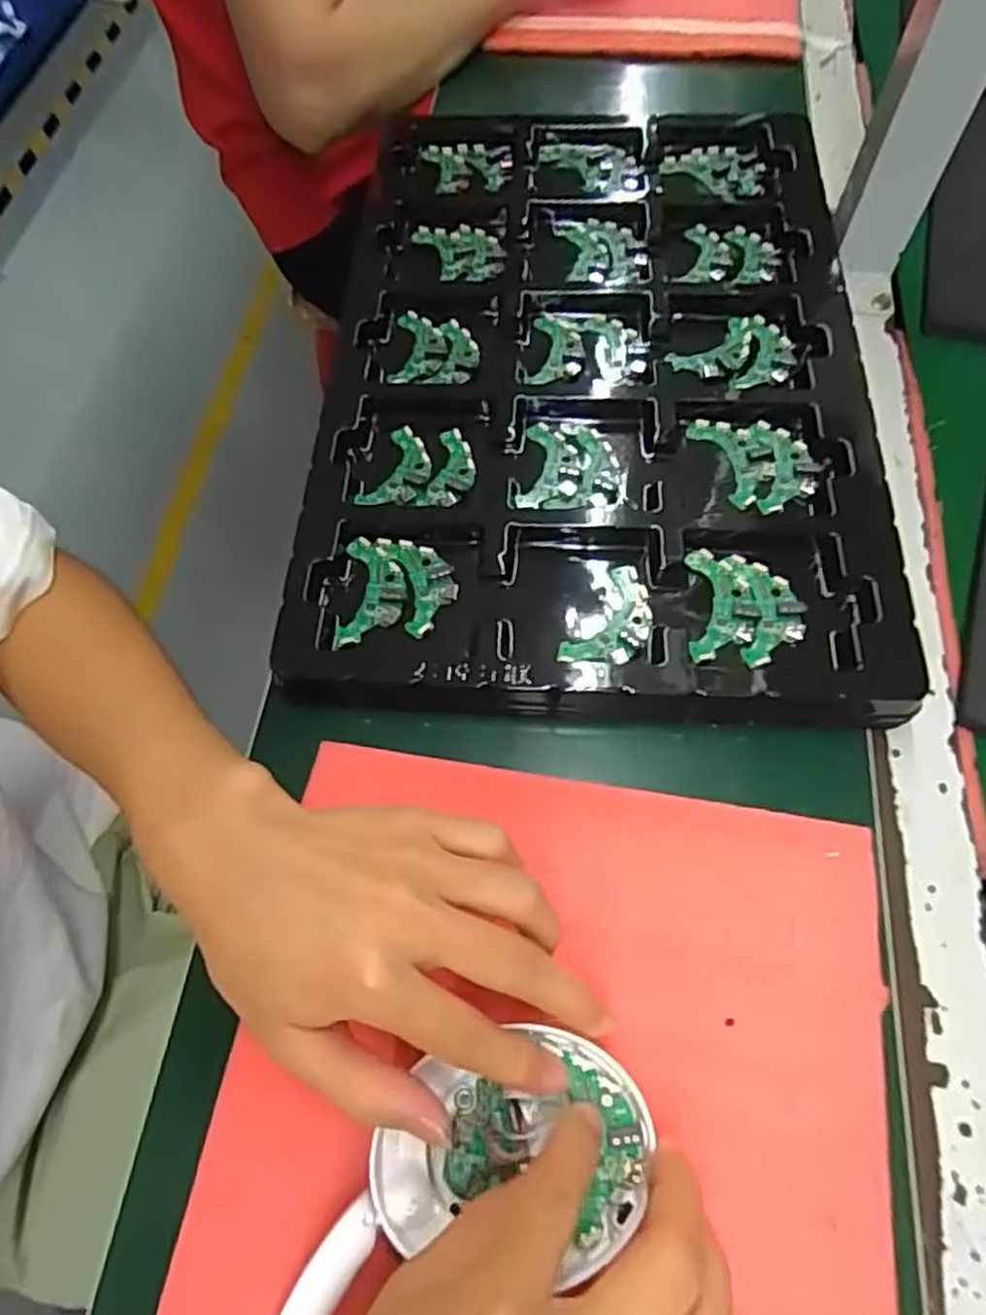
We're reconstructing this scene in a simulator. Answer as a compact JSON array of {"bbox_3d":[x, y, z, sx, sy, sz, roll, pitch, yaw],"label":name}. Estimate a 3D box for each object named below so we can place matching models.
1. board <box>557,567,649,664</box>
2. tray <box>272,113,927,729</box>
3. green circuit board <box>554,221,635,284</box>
[{"bbox_3d":[0.060,-0.017,0.366,0.032,0.005,0.060,32,69,17],"label":"board"},{"bbox_3d":[0.063,-0.175,0.445,0.296,0.029,0.446,4,64,4],"label":"tray"},{"bbox_3d":[0.069,-0.267,0.489,0.046,0.006,0.061,-6,64,0],"label":"green circuit board"}]

